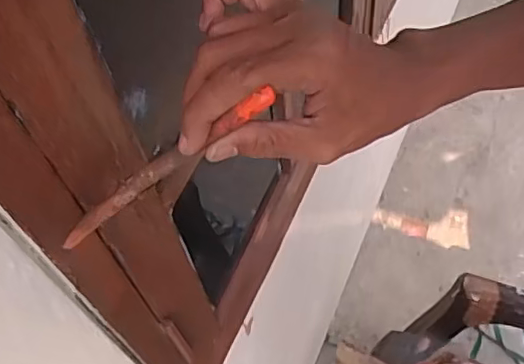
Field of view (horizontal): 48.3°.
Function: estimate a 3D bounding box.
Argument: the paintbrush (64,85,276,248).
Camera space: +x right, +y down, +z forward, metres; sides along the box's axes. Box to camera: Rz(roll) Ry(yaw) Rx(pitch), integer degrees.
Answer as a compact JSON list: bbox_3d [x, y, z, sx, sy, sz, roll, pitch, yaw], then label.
[{"bbox_3d":[-0.058,-0.003,0.302,0.010,0.170,0.012,25,47,-38],"label":"paintbrush"}]

